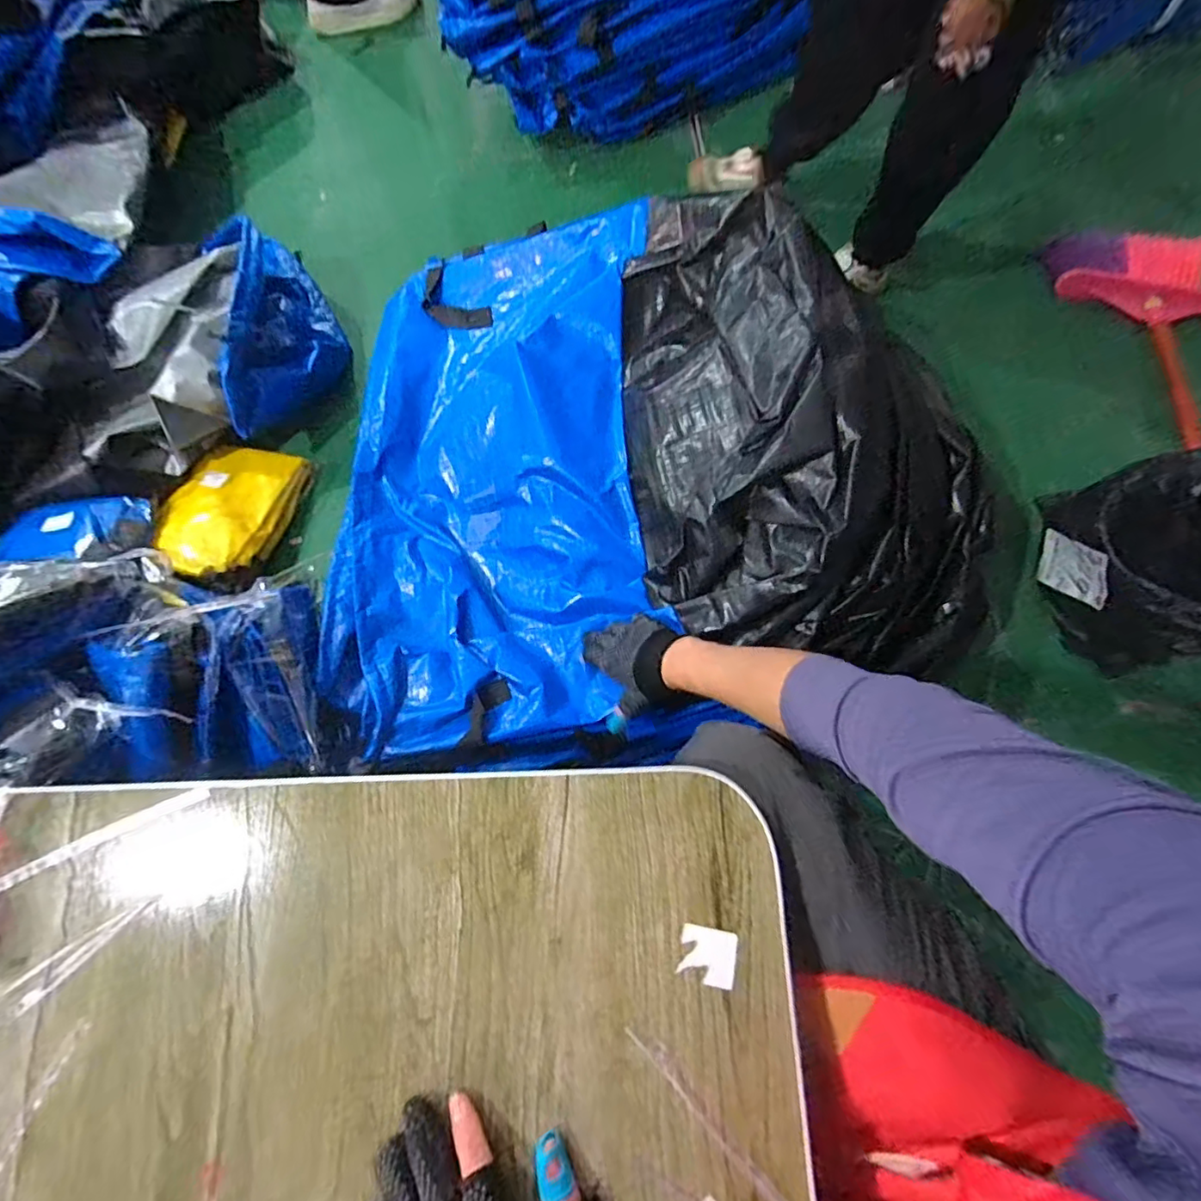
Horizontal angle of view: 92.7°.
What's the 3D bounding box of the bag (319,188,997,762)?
[{"bbox_3d":[0.022,-0.207,0.724,0.813,0.262,0.701,-13,73,-2],"label":"bag"}]

